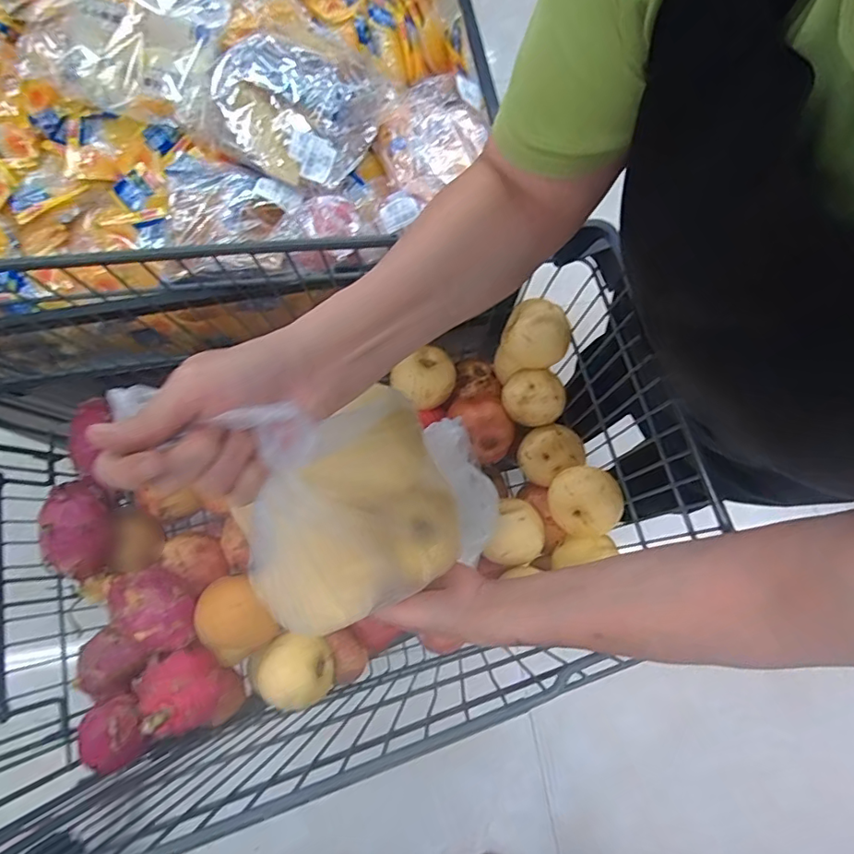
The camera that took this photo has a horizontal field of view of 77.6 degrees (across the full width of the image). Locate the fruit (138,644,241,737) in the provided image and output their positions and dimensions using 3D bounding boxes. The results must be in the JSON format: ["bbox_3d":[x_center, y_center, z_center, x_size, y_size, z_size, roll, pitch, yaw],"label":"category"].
[{"bbox_3d":[-0.291,0.327,0.659,0.086,0.113,0.101,-21,76,-6],"label":"fruit"}]

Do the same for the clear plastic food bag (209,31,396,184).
[{"bbox_3d":[-0.143,-0.368,0.589,0.173,0.051,0.178,19,75,5],"label":"clear plastic food bag"}]

